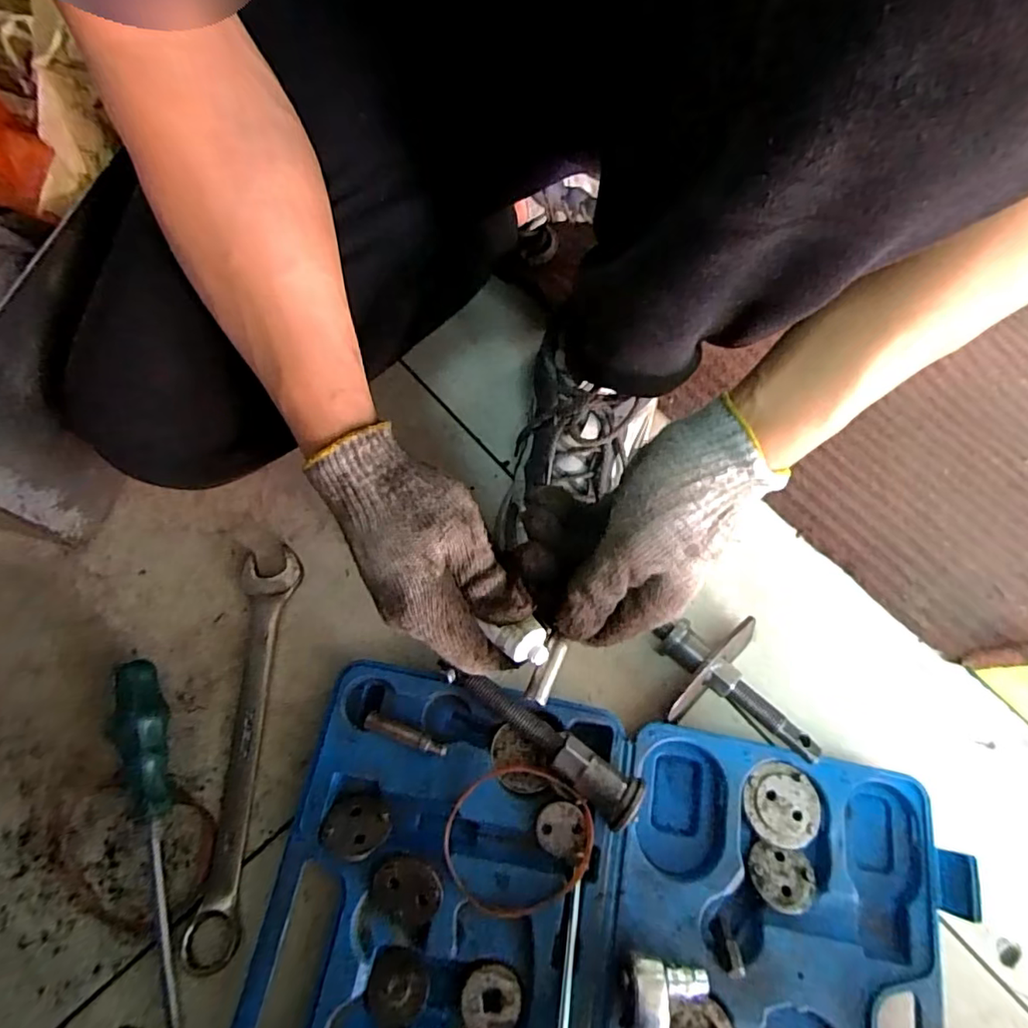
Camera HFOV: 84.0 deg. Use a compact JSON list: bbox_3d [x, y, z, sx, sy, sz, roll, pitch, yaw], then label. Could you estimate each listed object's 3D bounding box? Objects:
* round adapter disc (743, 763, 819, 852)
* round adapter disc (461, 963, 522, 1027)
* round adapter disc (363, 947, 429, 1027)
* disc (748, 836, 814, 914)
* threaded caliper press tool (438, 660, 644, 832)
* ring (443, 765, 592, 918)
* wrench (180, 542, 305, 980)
[{"bbox_3d":[0.177,0.191,0.376,0.049,0.004,0.049,1,70,-3],"label":"round adapter disc"},{"bbox_3d":[-0.013,0.280,0.327,0.033,0.005,0.036,1,70,-3],"label":"round adapter disc"},{"bbox_3d":[-0.068,0.274,0.330,0.035,0.009,0.034,3,70,-2],"label":"round adapter disc"},{"bbox_3d":[0.169,0.230,0.362,0.038,0.004,0.036,11,52,10],"label":"disc"},{"bbox_3d":[0.014,0.143,0.371,0.145,0.031,0.026,32,71,21],"label":"threaded caliper press tool"},{"bbox_3d":[0.003,0.196,0.345,0.089,0.012,0.079,5,70,-1],"label":"ring"},{"bbox_3d":[-0.183,0.149,0.381,0.040,0.014,0.250,3,70,-2],"label":"wrench"}]

